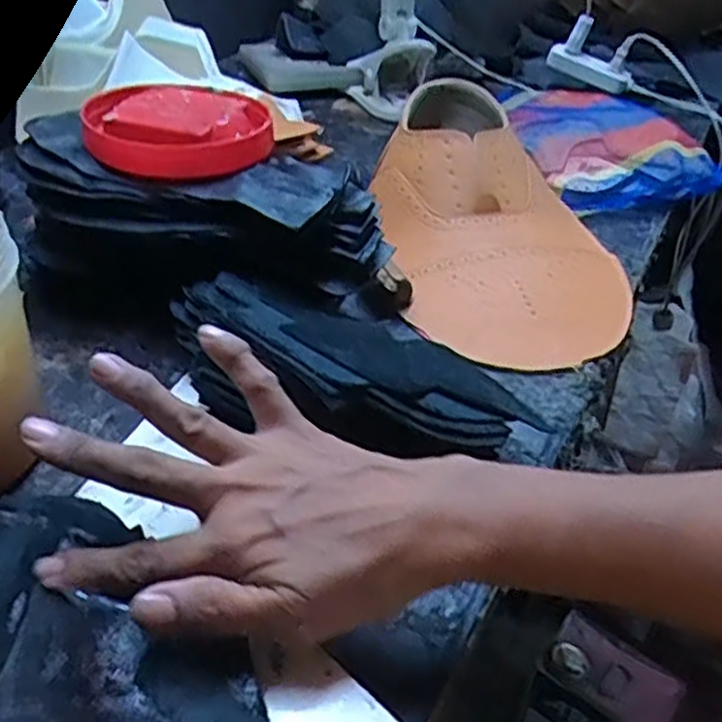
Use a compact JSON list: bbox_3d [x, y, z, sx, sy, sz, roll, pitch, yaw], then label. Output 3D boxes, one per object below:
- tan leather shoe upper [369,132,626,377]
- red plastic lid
[{"bbox_3d":[0.108,-0.094,0.569,0.169,0.082,0.216,-4,38,-7],"label":"tan leather shoe upper"},{"bbox_3d":[-0.116,-0.152,0.501,0.115,0.027,0.095,-5,38,-9],"label":"red plastic lid"}]

